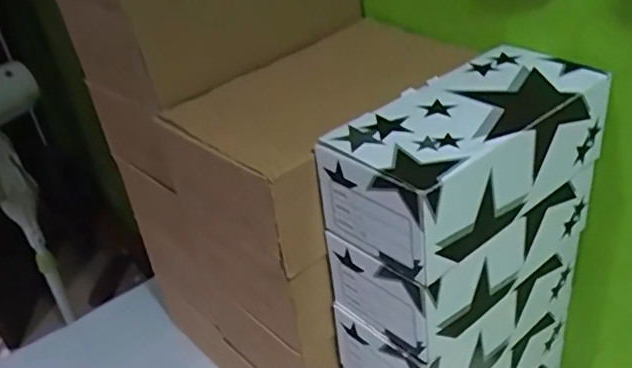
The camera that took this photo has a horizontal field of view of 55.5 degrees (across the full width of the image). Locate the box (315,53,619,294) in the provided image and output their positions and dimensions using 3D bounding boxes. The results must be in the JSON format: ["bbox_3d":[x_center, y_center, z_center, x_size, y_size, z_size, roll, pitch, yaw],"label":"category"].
[{"bbox_3d":[0.141,-0.032,0.553,0.263,0.093,0.120,-29,39,-30],"label":"box"}]

